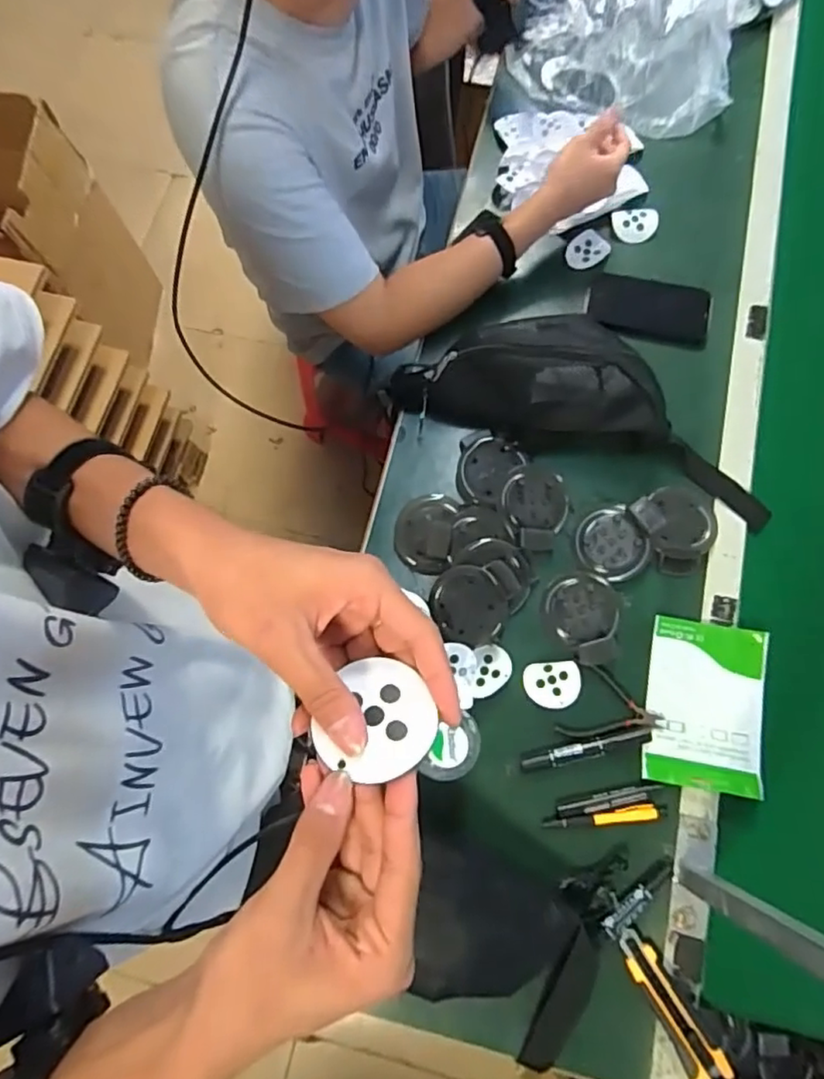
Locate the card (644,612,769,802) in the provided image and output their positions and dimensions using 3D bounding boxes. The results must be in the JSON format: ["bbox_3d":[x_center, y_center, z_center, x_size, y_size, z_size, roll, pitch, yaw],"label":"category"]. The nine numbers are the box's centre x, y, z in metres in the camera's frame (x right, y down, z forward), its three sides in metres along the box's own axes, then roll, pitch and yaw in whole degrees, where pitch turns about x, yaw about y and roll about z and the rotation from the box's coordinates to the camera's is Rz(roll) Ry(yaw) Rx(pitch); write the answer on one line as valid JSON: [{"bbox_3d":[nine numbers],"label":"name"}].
[{"bbox_3d":[0.315,0.176,0.657,0.114,0.020,0.172,11,73,5],"label":"card"}]

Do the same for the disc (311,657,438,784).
[{"bbox_3d":[-0.016,0.089,0.304,0.054,0.004,0.057,-3,56,4],"label":"disc"}]

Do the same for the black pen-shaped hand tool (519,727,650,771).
[{"bbox_3d":[0.185,0.223,0.653,0.138,0.009,0.020,-14,73,-3],"label":"black pen-shaped hand tool"}]

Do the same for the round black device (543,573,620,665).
[{"bbox_3d":[0.192,0.088,0.688,0.079,0.015,0.100,-1,73,1],"label":"round black device"}]

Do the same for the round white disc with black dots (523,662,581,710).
[{"bbox_3d":[0.155,0.160,0.677,0.061,0.006,0.049,-2,72,1],"label":"round white disc with black dots"}]

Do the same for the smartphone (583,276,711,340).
[{"bbox_3d":[0.308,-0.308,0.808,0.155,0.015,0.077,13,73,6],"label":"smartphone"}]

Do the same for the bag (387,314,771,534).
[{"bbox_3d":[0.216,-0.161,0.717,0.466,0.088,0.169,25,75,9],"label":"bag"}]

